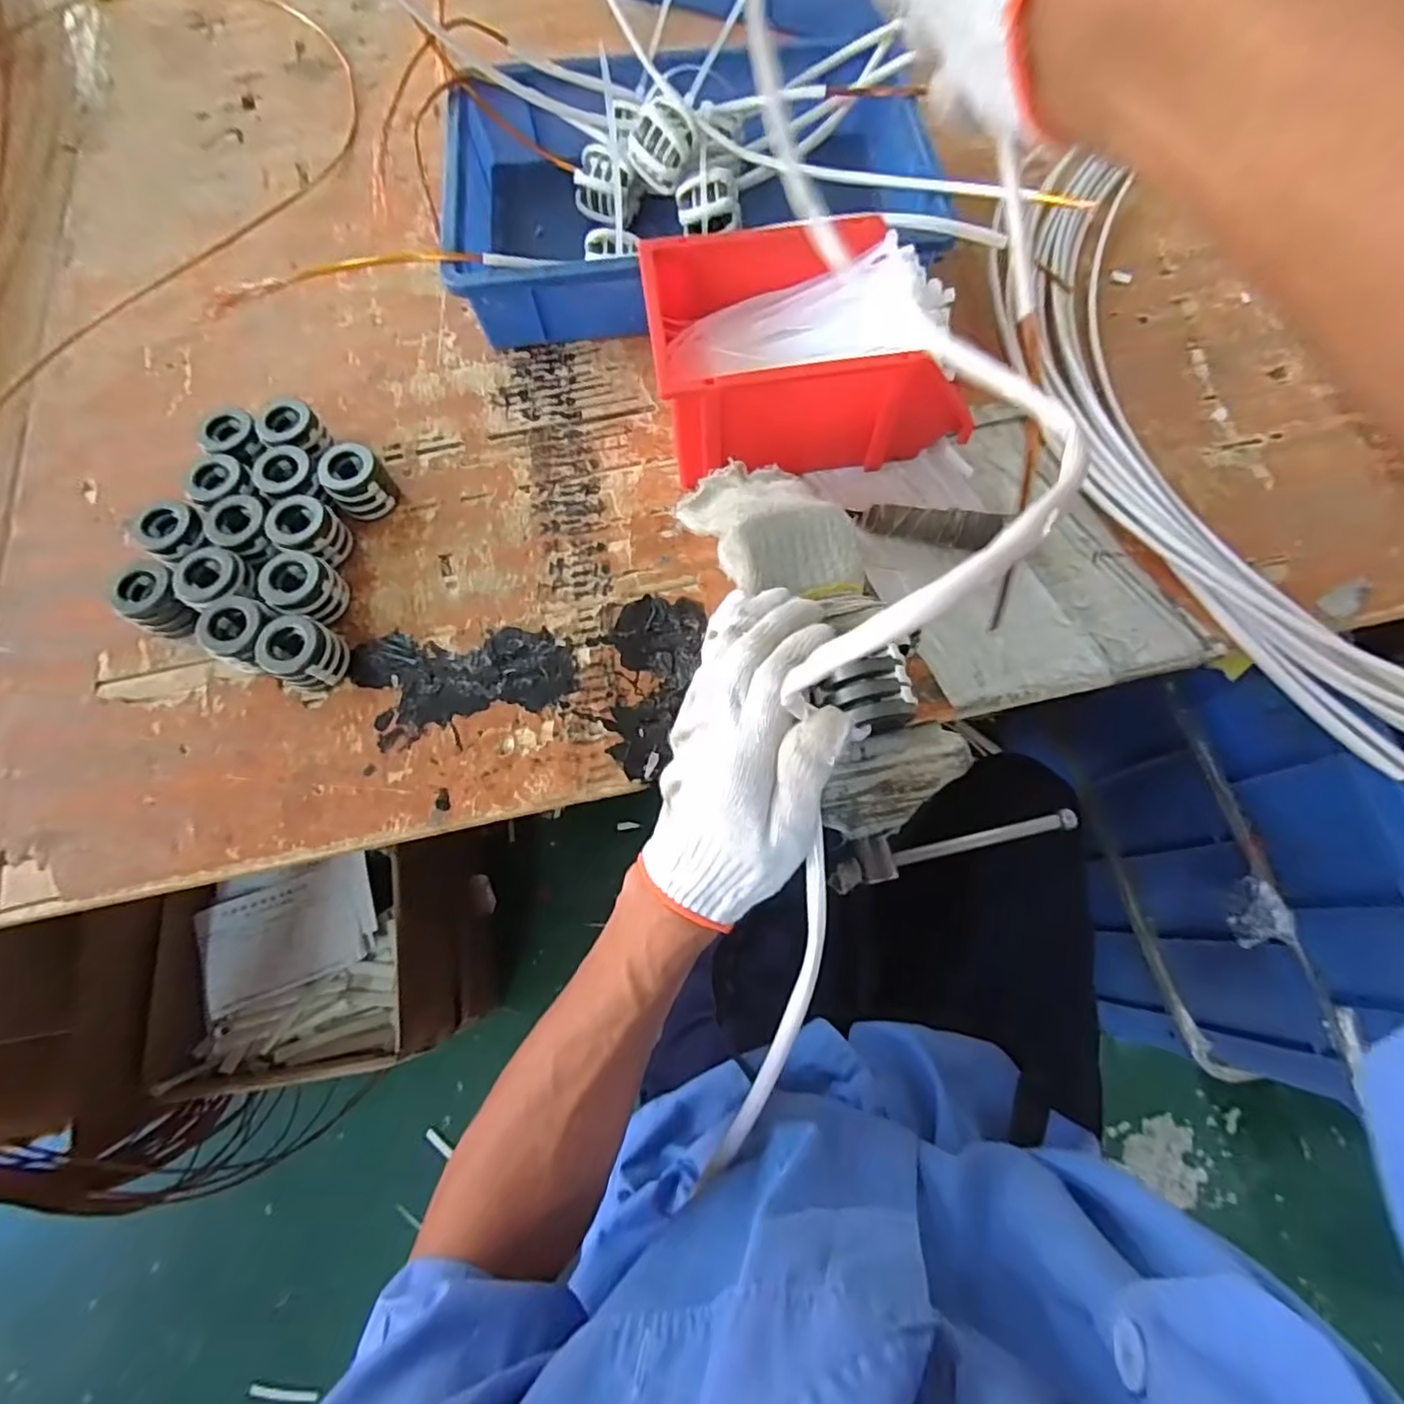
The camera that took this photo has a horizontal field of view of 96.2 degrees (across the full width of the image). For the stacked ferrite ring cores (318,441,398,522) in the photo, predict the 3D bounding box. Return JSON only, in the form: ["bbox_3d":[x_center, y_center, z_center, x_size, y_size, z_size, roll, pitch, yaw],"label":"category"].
[{"bbox_3d":[-0.283,-0.180,0.521,0.046,0.040,0.050,0,69,1],"label":"stacked ferrite ring cores"}]

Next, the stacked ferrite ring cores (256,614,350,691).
[{"bbox_3d":[-0.297,-0.036,0.471,0.047,0.041,0.046,26,72,10],"label":"stacked ferrite ring cores"}]

